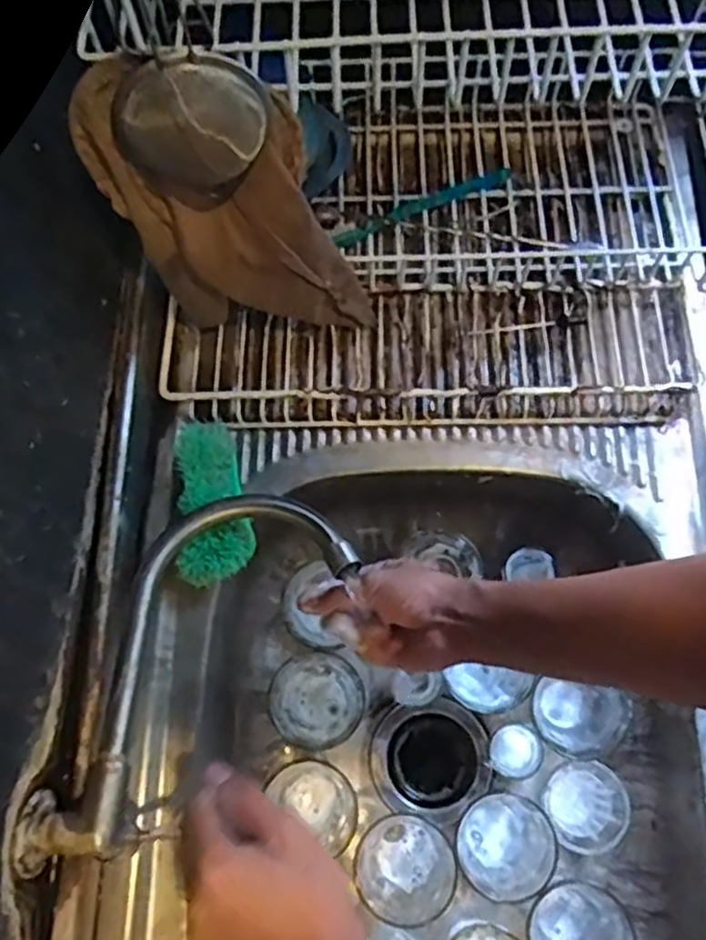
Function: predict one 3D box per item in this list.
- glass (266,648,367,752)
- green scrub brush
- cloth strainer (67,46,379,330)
[{"bbox_3d":[-0.031,0.204,0.642,0.080,0.067,0.077,-1,73,2],"label":"glass"},{"bbox_3d":[-0.112,0.022,0.587,0.056,0.039,0.136,-7,73,0],"label":"green scrub brush"},{"bbox_3d":[-0.076,-0.171,0.513,0.169,0.256,0.054,-10,73,-1],"label":"cloth strainer"}]

